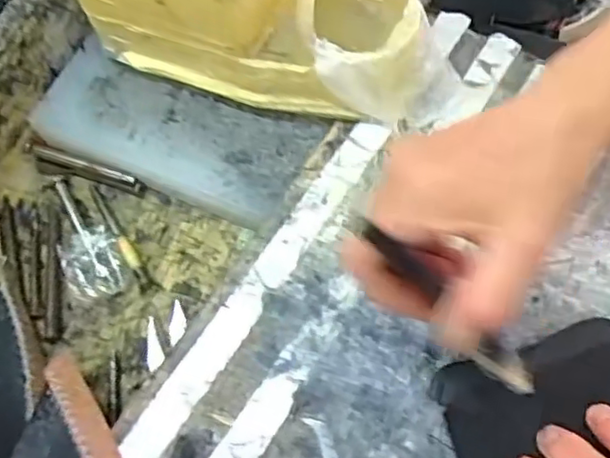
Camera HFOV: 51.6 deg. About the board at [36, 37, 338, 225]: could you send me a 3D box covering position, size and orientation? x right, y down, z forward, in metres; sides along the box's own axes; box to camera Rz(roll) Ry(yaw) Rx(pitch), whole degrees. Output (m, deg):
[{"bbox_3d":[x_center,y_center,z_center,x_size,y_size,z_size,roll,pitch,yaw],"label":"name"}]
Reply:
[{"bbox_3d":[-0.084,-0.062,0.407,0.180,0.027,0.073,23,75,14],"label":"board"}]

